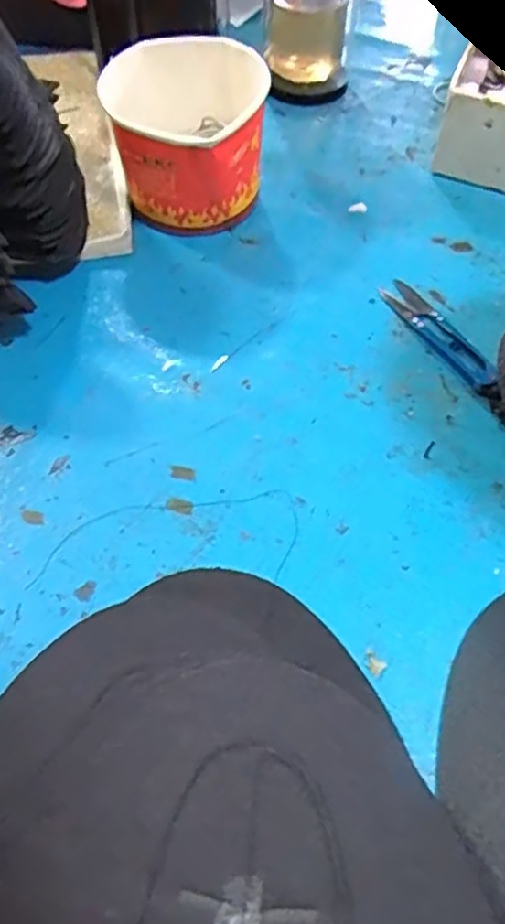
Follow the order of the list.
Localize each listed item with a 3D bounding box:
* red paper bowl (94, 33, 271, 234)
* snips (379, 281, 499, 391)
[{"bbox_3d":[-0.044,-0.228,0.475,0.107,0.086,0.125,-17,58,-11],"label":"red paper bowl"},{"bbox_3d":[0.120,-0.083,0.424,0.023,0.007,0.102,-26,60,-17],"label":"snips"}]

